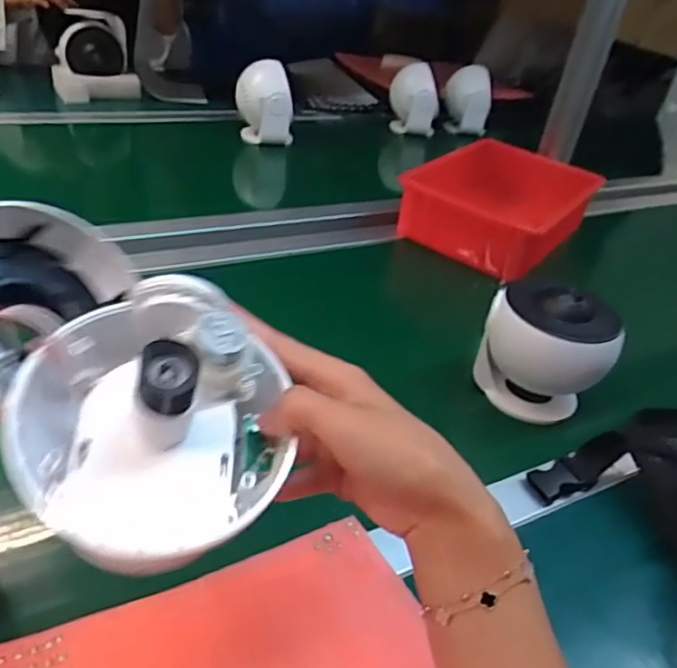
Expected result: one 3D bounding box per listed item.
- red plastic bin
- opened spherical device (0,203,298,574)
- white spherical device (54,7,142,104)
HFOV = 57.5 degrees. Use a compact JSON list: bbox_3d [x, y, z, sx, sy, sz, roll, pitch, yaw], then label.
[{"bbox_3d":[0.251,-0.198,0.920,0.201,0.097,0.300,28,42,27],"label":"red plastic bin"},{"bbox_3d":[-0.110,0.012,0.289,0.196,0.068,0.113,32,44,30],"label":"opened spherical device"},{"bbox_3d":[-0.478,-0.540,1.195,0.145,0.128,0.149,-13,41,-24],"label":"white spherical device"}]

